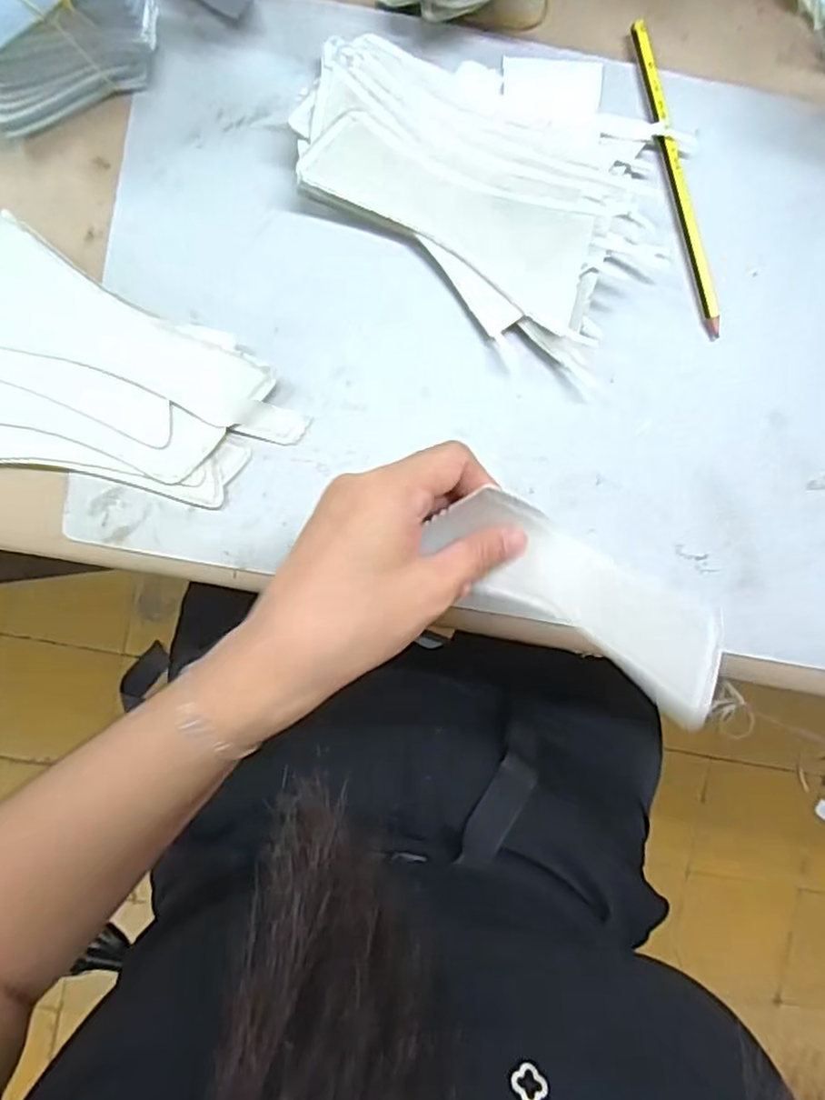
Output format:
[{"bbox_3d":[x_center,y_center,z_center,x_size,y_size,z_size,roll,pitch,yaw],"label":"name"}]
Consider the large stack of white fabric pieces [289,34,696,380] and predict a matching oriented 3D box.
[{"bbox_3d":[0.045,-0.201,0.351,0.184,0.032,0.141,37,90,-2],"label":"large stack of white fabric pieces"}]

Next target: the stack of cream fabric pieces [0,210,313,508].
[{"bbox_3d":[-0.165,-0.094,0.358,0.204,0.029,0.119,7,91,-2],"label":"stack of cream fabric pieces"}]

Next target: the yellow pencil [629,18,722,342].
[{"bbox_3d":[0.141,-0.196,0.365,0.008,0.004,0.167,-16,92,-1],"label":"yellow pencil"}]

